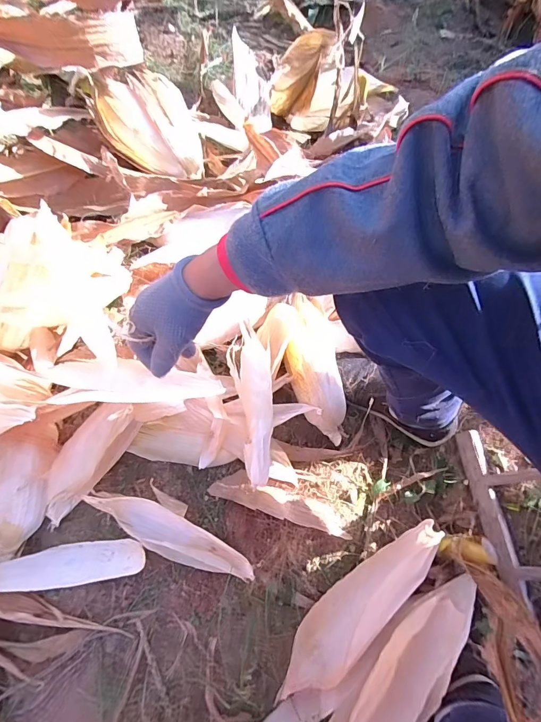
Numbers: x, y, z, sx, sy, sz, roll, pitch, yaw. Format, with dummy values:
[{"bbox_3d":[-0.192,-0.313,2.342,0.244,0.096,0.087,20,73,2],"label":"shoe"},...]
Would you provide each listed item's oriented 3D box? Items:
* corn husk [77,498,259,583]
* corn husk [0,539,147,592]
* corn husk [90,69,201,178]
[{"bbox_3d":[-0.129,0.238,0.512,0.236,0.023,0.051,30,69,-7],"label":"corn husk"},{"bbox_3d":[-0.279,0.269,0.491,0.222,0.041,0.051,-9,66,-3],"label":"corn husk"},{"bbox_3d":[-0.232,-0.446,0.745,0.170,0.209,0.065,-21,27,-5],"label":"corn husk"}]

